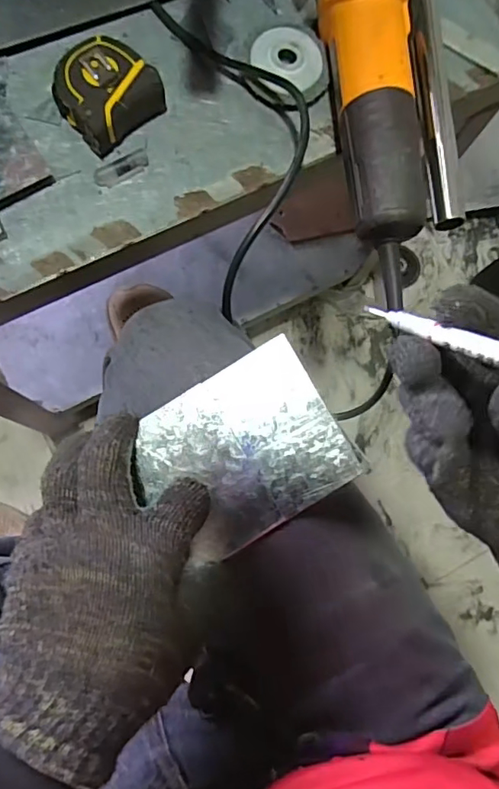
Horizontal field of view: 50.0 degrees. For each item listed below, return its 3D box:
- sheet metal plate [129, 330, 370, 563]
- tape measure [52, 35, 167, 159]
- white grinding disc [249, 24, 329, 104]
[{"bbox_3d":[-0.004,0.035,0.329,0.117,0.006,0.098,-31,90,-1],"label":"sheet metal plate"},{"bbox_3d":[-0.113,-0.235,0.416,0.063,0.032,0.073,44,79,3],"label":"tape measure"},{"bbox_3d":[0.033,-0.276,0.447,0.061,0.019,0.068,-12,81,-7],"label":"white grinding disc"}]

